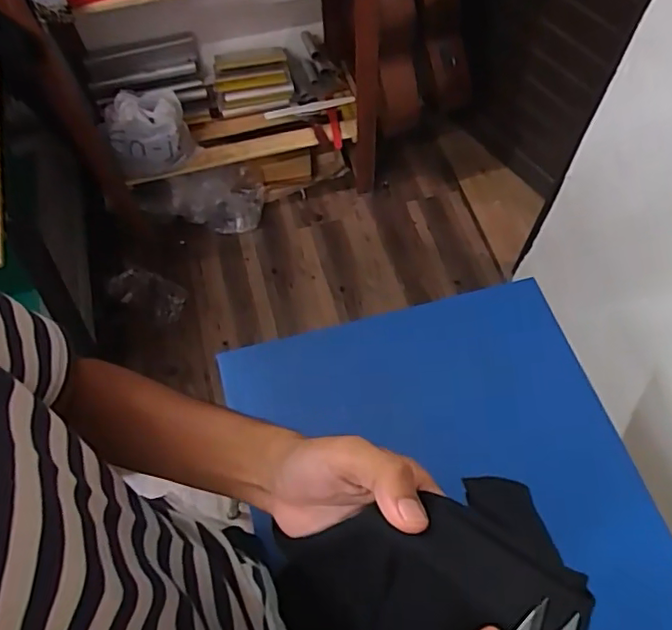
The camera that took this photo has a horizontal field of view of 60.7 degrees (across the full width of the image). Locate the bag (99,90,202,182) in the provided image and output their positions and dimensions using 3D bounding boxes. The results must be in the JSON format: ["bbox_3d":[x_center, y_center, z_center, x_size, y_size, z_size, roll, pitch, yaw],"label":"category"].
[{"bbox_3d":[-0.512,-0.497,1.559,0.214,0.190,0.166,-22,63,-11],"label":"bag"}]

